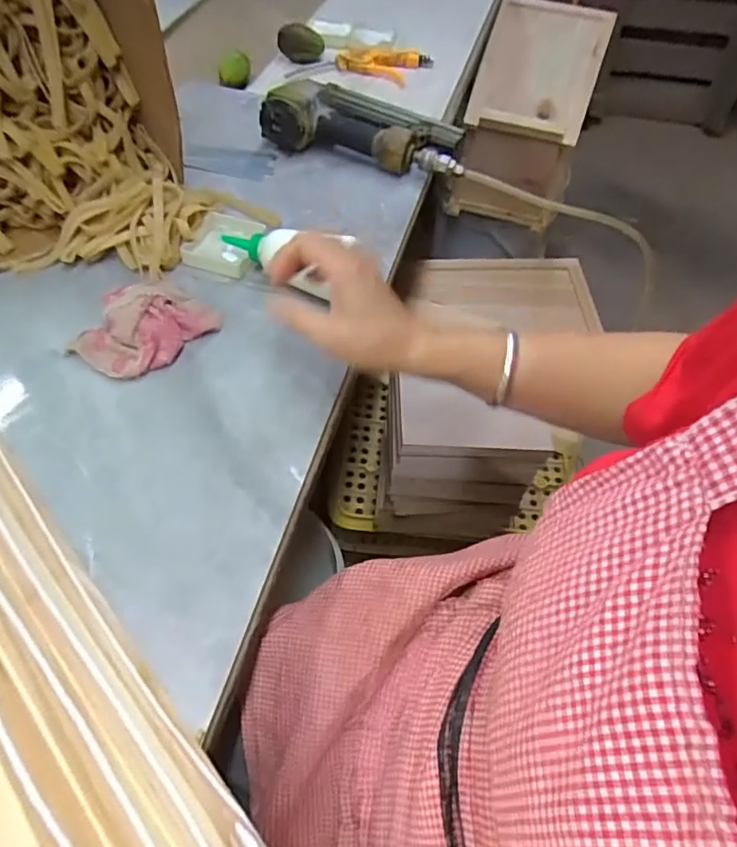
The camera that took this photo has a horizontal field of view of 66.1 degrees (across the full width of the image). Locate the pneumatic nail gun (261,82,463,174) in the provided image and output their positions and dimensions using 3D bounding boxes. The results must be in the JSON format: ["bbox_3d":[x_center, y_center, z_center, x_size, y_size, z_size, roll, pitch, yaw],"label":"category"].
[{"bbox_3d":[0.005,-0.400,0.752,0.259,0.065,0.157,14,55,6],"label":"pneumatic nail gun"}]

